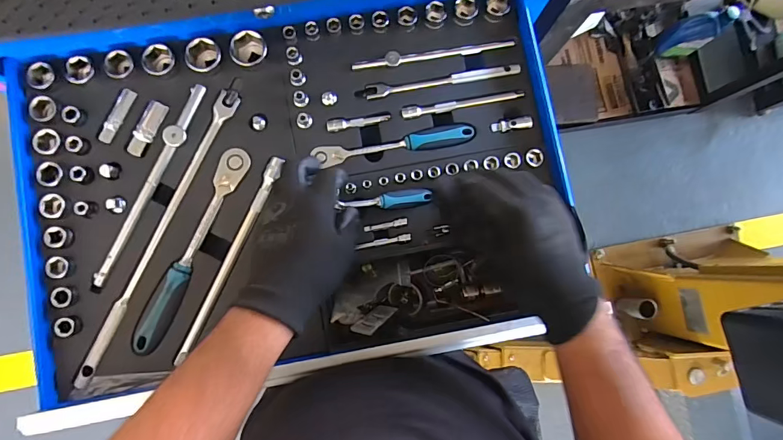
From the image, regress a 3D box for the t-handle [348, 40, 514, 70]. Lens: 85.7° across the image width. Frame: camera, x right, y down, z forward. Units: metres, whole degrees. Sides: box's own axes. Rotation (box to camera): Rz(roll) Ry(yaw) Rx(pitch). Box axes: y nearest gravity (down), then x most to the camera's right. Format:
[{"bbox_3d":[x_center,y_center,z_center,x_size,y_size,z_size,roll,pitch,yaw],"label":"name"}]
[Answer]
[{"bbox_3d":[0.051,-0.199,0.505,0.195,0.015,0.016,-11,85,-3],"label":"t-handle"}]

